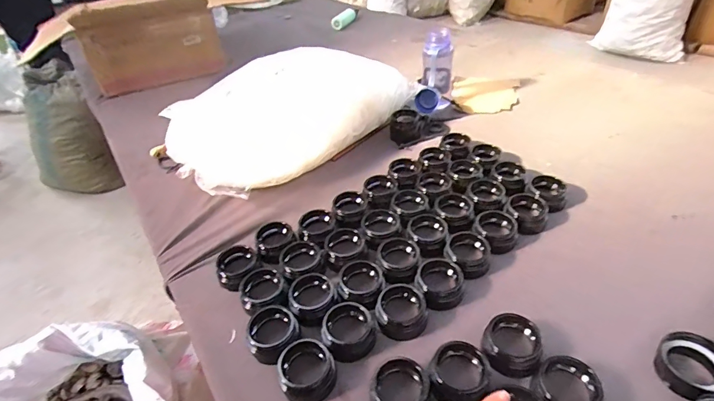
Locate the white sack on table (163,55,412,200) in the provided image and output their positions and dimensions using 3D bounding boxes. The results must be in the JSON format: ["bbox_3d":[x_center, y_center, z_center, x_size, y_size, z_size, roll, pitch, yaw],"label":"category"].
[{"bbox_3d":[-0.136,-0.188,0.813,0.480,0.166,0.267,-35,47,-31],"label":"white sack on table"}]

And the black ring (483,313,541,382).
[{"bbox_3d":[0.179,0.167,0.454,0.061,0.039,0.056,-4,39,3],"label":"black ring"}]

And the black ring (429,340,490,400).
[{"bbox_3d":[0.113,0.189,0.433,0.061,0.037,0.060,-4,39,3],"label":"black ring"}]

